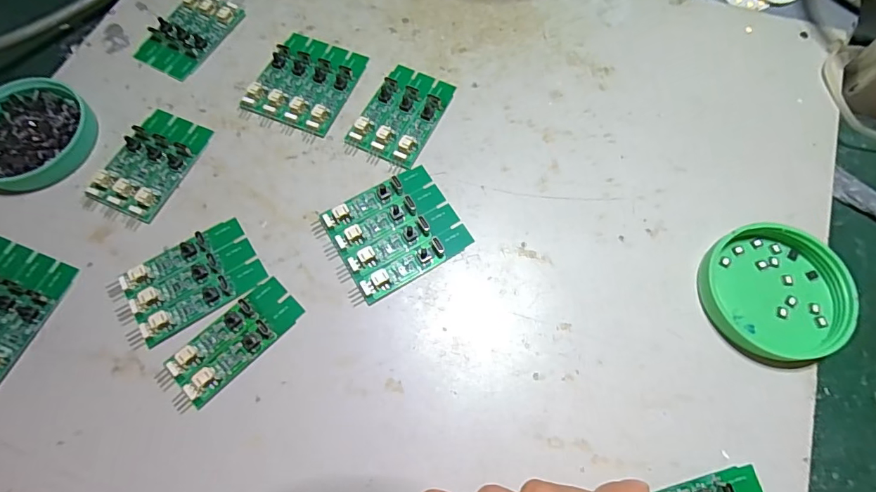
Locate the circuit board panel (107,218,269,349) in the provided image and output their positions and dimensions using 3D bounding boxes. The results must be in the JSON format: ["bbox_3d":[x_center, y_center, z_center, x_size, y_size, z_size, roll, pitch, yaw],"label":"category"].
[{"bbox_3d":[-0.122,0.016,0.222,0.062,0.008,0.042,-32,73,-12],"label":"circuit board panel"}]

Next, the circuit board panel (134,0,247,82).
[{"bbox_3d":[-0.156,-0.134,0.283,0.039,0.006,0.062,29,72,10],"label":"circuit board panel"}]

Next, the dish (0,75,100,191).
[{"bbox_3d":[-0.226,-0.062,0.249,0.066,0.012,0.064,0,70,0],"label":"dish"}]

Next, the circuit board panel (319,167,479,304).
[{"bbox_3d":[-0.021,-0.009,0.232,0.062,0.008,0.054,-30,72,-11],"label":"circuit board panel"}]

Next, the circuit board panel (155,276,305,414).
[{"bbox_3d":[-0.097,0.045,0.210,0.026,0.009,0.067,43,75,14],"label":"circuit board panel"}]

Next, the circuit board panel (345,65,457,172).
[{"bbox_3d":[-0.021,-0.076,0.258,0.040,0.008,0.066,25,71,9],"label":"circuit board panel"}]

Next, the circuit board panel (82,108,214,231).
[{"bbox_3d":[-0.159,-0.044,0.247,0.040,0.006,0.068,21,71,7],"label":"circuit board panel"}]

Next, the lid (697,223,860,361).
[{"bbox_3d":[0.161,0.022,0.215,0.062,0.016,0.060,0,70,0],"label":"lid"}]

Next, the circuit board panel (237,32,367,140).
[{"bbox_3d":[-0.078,-0.099,0.268,0.055,0.008,0.063,21,71,7],"label":"circuit board panel"}]

